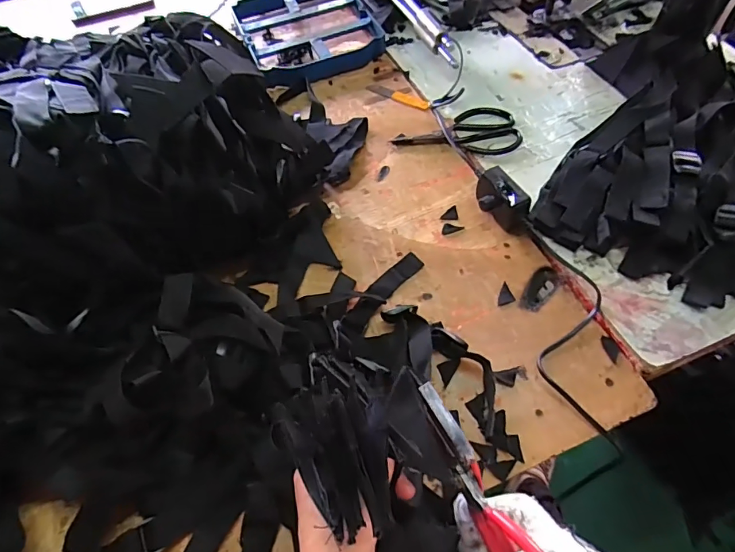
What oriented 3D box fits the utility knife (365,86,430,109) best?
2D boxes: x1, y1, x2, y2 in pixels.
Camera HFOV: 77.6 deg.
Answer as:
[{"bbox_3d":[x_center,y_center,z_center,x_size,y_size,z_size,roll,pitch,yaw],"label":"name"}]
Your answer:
[{"bbox_3d":[0.047,-0.281,0.714,0.108,0.004,0.020,27,64,18],"label":"utility knife"}]

